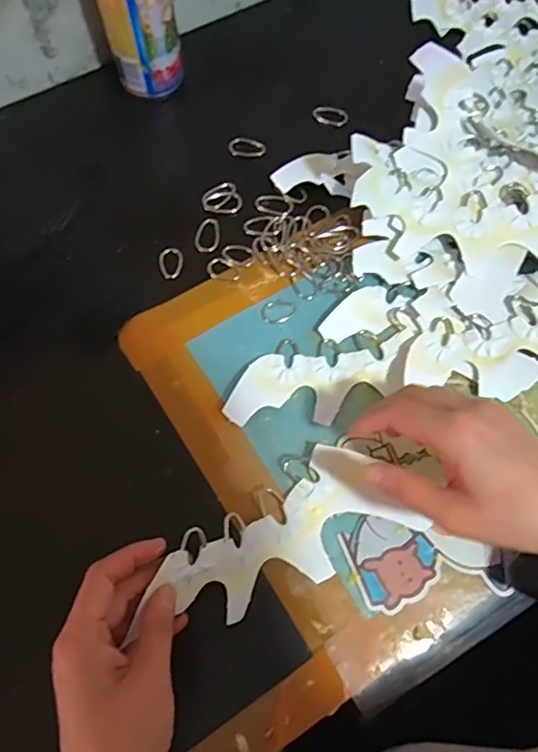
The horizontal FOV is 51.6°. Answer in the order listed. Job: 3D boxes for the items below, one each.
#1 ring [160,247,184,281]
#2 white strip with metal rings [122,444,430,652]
[{"bbox_3d":[-0.084,-0.097,0.479,0.022,0.006,0.027,-17,69,-7],"label":"ring"},{"bbox_3d":[0.006,0.108,0.378,0.180,0.035,0.080,-24,70,-21],"label":"white strip with metal rings"}]

